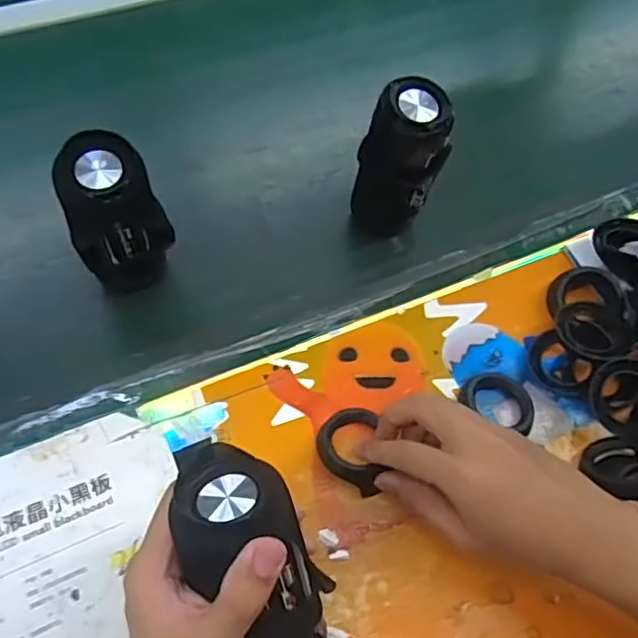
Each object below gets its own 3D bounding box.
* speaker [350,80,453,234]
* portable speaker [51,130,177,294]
[{"bbox_3d":[0.070,-0.130,0.542,0.071,0.143,0.066,2,61,-3],"label":"speaker"},{"bbox_3d":[-0.161,-0.078,0.496,0.072,0.138,0.054,-16,62,-12],"label":"portable speaker"}]

